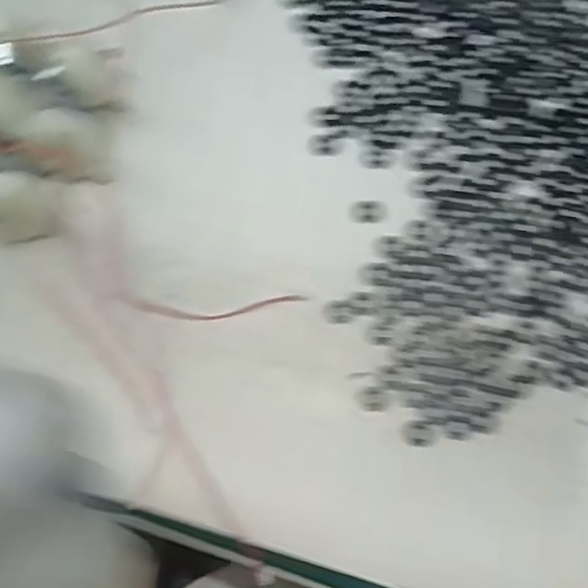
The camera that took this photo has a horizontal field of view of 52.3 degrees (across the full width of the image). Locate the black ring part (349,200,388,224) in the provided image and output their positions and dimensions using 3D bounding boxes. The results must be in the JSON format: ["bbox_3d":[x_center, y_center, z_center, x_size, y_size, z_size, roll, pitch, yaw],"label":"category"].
[{"bbox_3d":[0.035,-0.039,0.279,0.017,0.004,0.011,-4,77,0],"label":"black ring part"}]

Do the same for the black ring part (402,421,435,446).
[{"bbox_3d":[0.053,0.059,0.254,0.013,0.004,0.010,12,78,3],"label":"black ring part"}]

